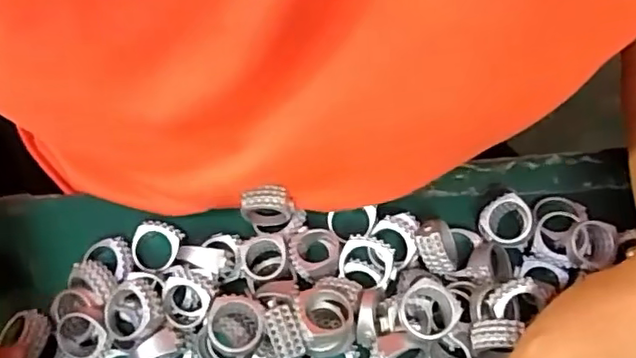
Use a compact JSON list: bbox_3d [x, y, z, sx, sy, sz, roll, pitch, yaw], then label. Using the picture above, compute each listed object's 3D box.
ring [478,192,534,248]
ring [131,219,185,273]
[{"bbox_3d":[0.087,0.020,0.274,0.021,0.015,0.023,0,69,1],"label":"ring"},{"bbox_3d":[-0.077,0.032,0.280,0.023,0.006,0.024,0,69,1],"label":"ring"}]

